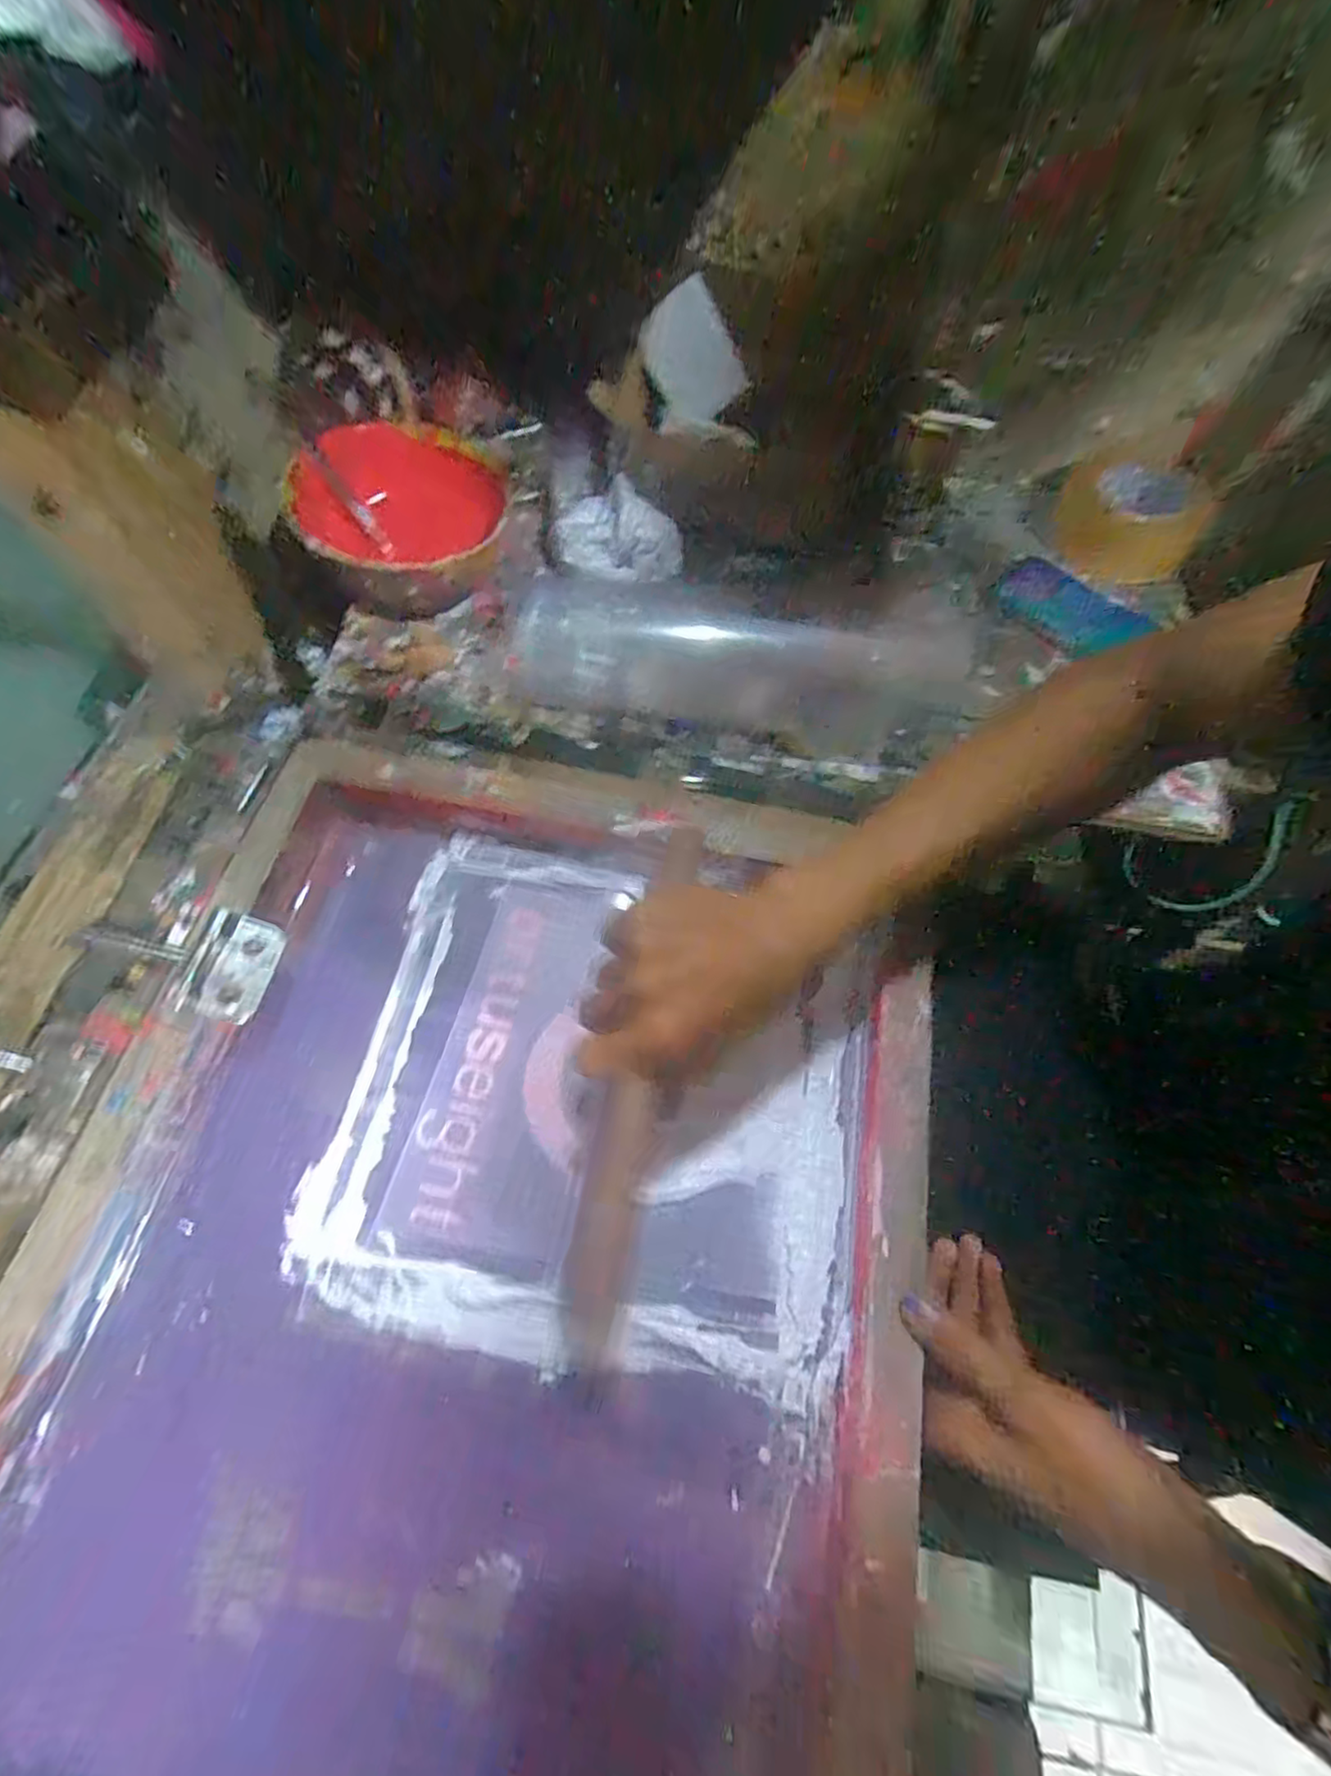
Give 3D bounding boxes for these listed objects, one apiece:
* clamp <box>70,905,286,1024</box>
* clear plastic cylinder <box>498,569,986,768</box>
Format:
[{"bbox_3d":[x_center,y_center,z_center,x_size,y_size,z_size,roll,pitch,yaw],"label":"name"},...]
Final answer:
[{"bbox_3d":[-0.295,0.041,0.397,0.105,0.028,0.061,9,65,3],"label":"clamp"},{"bbox_3d":[0.076,-0.170,0.533,0.322,0.083,0.081,7,65,2],"label":"clear plastic cylinder"}]

